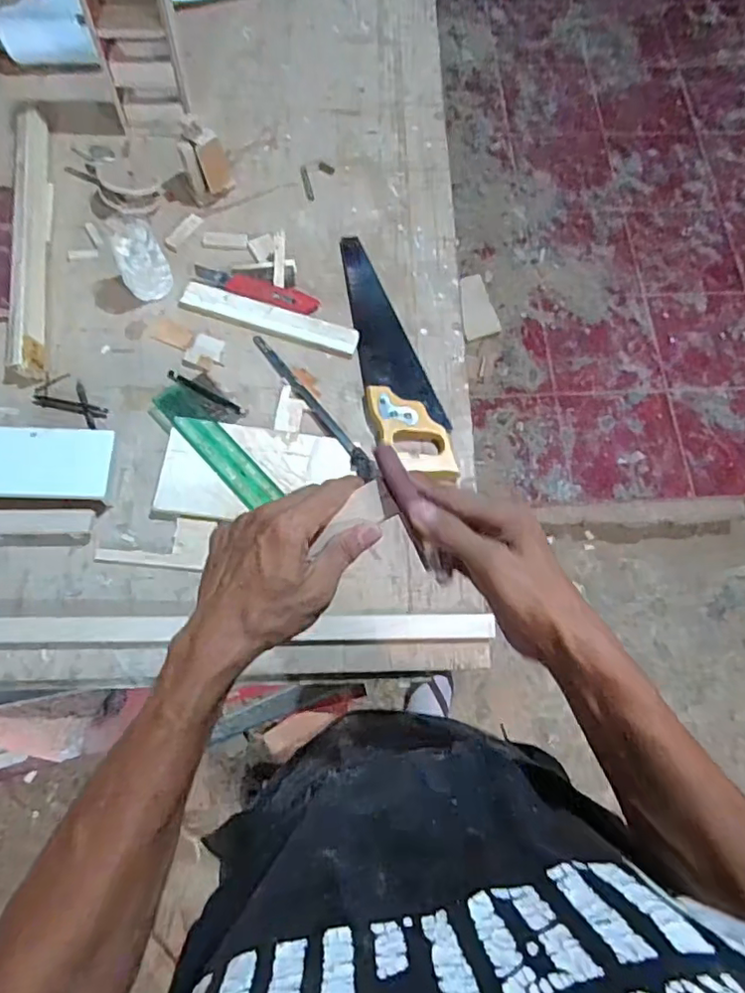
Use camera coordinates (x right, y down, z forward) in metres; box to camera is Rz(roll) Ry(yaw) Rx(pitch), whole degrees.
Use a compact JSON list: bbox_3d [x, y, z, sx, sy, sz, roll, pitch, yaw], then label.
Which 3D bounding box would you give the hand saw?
[{"bbox_3d":[0.026,-0.211,0.830,0.098,0.028,0.410,-13,72,-7],"label":"hand saw"}]

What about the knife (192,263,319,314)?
[{"bbox_3d":[-0.168,-0.301,0.837,0.179,0.013,0.035,13,71,2],"label":"knife"}]

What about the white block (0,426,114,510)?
[{"bbox_3d":[-0.405,-0.037,0.715,0.164,0.041,0.092,1,71,-2],"label":"white block"}]

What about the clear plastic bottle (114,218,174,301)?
[{"bbox_3d":[-0.322,-0.328,0.805,0.065,0.081,0.073,-23,74,-10],"label":"clear plastic bottle"}]

